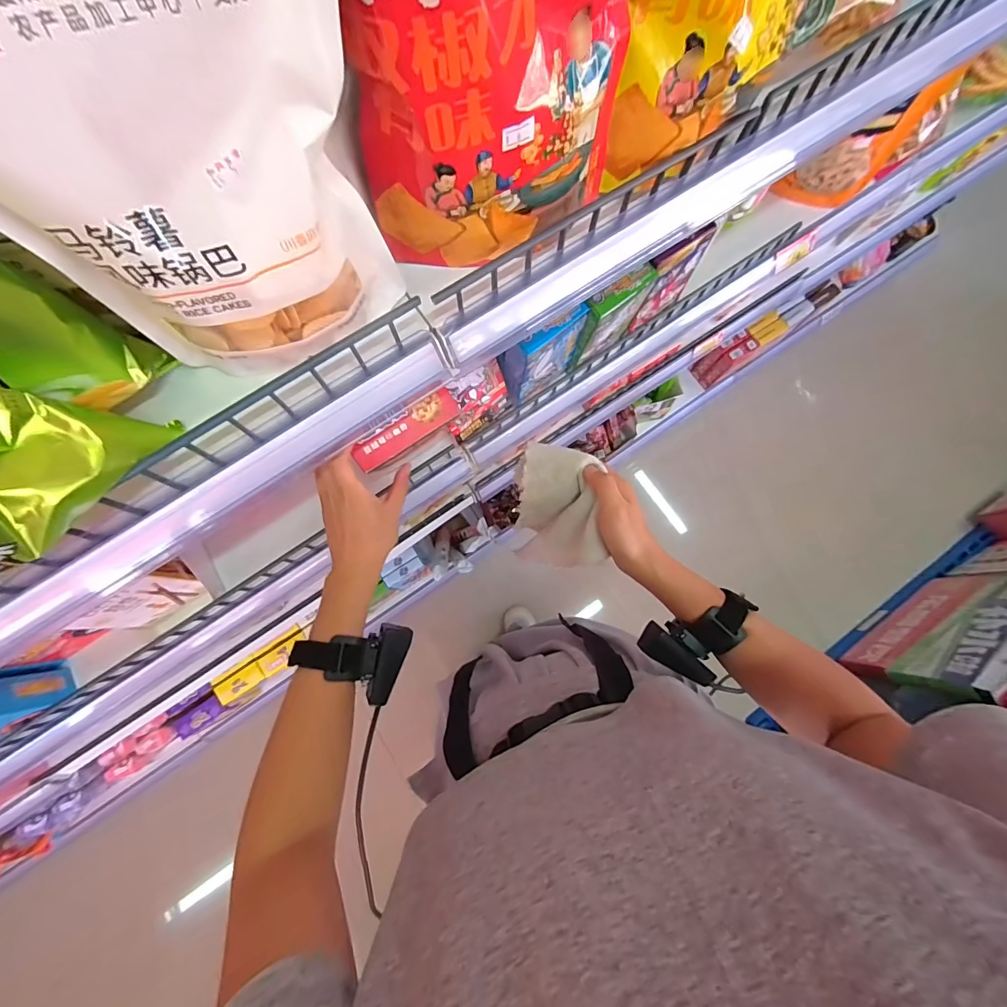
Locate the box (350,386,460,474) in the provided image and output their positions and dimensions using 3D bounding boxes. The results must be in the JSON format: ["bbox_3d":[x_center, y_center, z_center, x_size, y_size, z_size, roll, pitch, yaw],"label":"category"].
[{"bbox_3d":[-0.090,-0.071,0.401,0.101,0.021,0.030,-36,118,-6],"label":"box"}]

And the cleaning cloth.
[{"bbox_3d":[0.054,0.009,0.449,0.077,0.105,0.111,-2,78,0],"label":"cleaning cloth"}]

